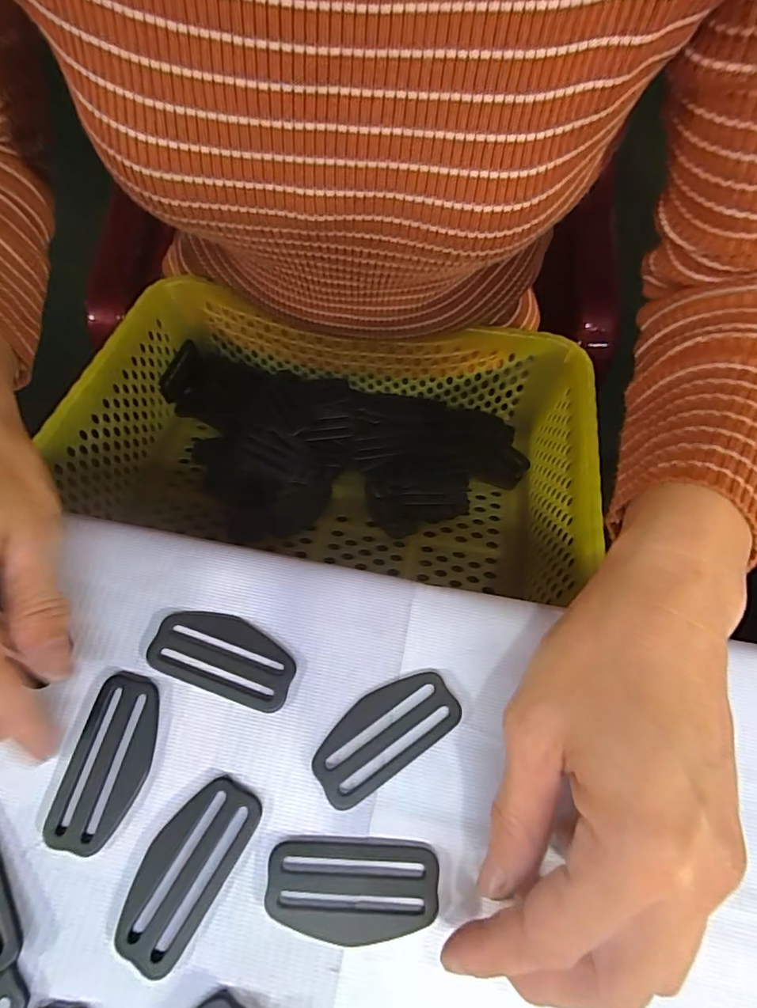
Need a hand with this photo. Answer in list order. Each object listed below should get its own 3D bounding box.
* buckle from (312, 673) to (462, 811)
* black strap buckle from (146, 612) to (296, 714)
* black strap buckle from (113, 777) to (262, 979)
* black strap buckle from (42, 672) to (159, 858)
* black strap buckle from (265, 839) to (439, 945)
[{"bbox_3d":[0.002,0.089,0.196,0.059,0.004,0.029,-32,72,-13],"label":"buckle"},{"bbox_3d":[-0.063,0.062,0.206,0.059,0.004,0.029,19,69,6],"label":"black strap buckle"},{"bbox_3d":[-0.068,0.128,0.178,0.030,0.004,0.058,29,70,10],"label":"black strap buckle"},{"bbox_3d":[-0.102,0.096,0.190,0.030,0.004,0.060,9,68,2],"label":"black strap buckle"},{"bbox_3d":[-0.009,0.135,0.176,0.059,0.004,0.029,1,68,-1],"label":"black strap buckle"}]

